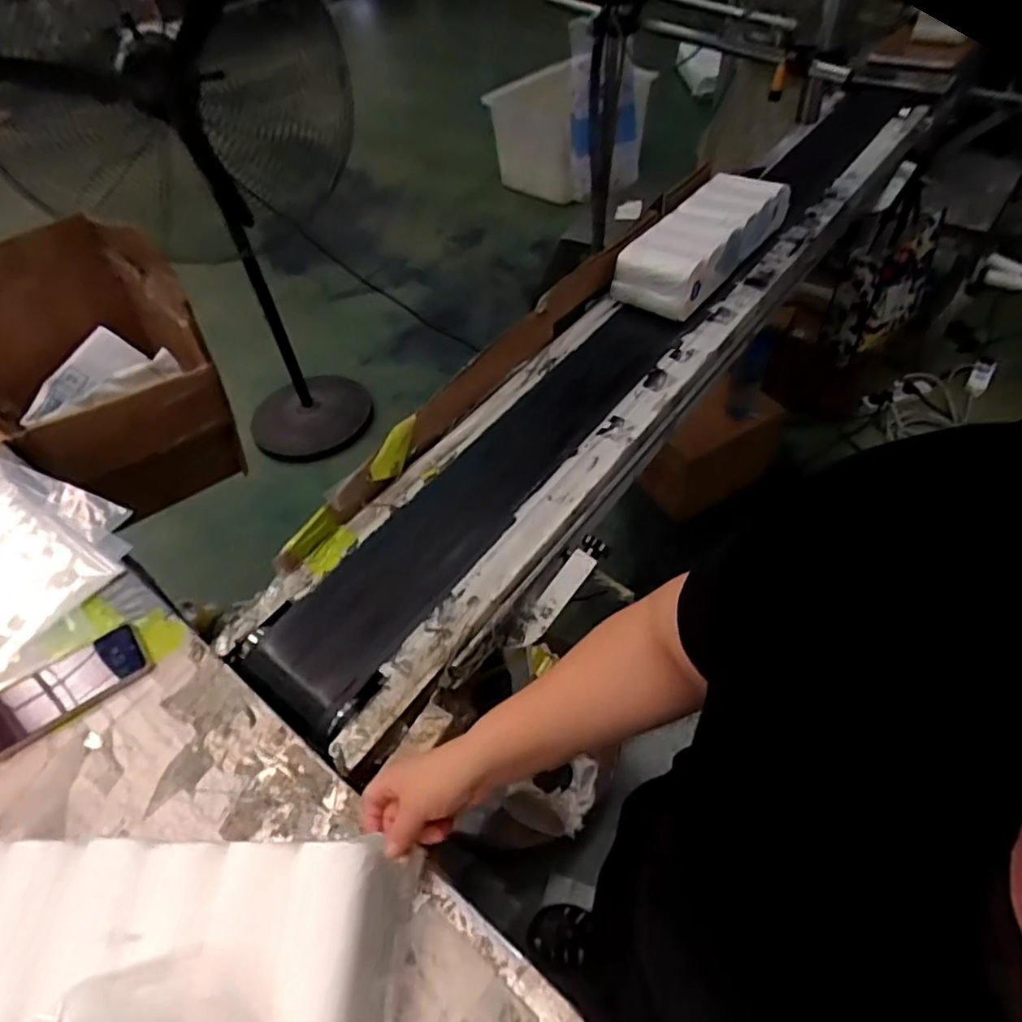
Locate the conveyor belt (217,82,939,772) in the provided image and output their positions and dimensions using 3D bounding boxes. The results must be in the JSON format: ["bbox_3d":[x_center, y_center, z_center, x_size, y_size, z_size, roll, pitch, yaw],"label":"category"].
[{"bbox_3d":[0.335,-0.425,1.150,0.284,0.135,1.984,29,58,25],"label":"conveyor belt"}]

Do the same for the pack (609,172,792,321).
[{"bbox_3d":[0.370,-0.516,1.212,0.139,0.121,0.450,31,59,26],"label":"pack"}]

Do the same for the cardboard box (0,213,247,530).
[{"bbox_3d":[-0.770,-0.217,1.159,0.436,0.426,0.285,-37,57,-24],"label":"cardboard box"}]

